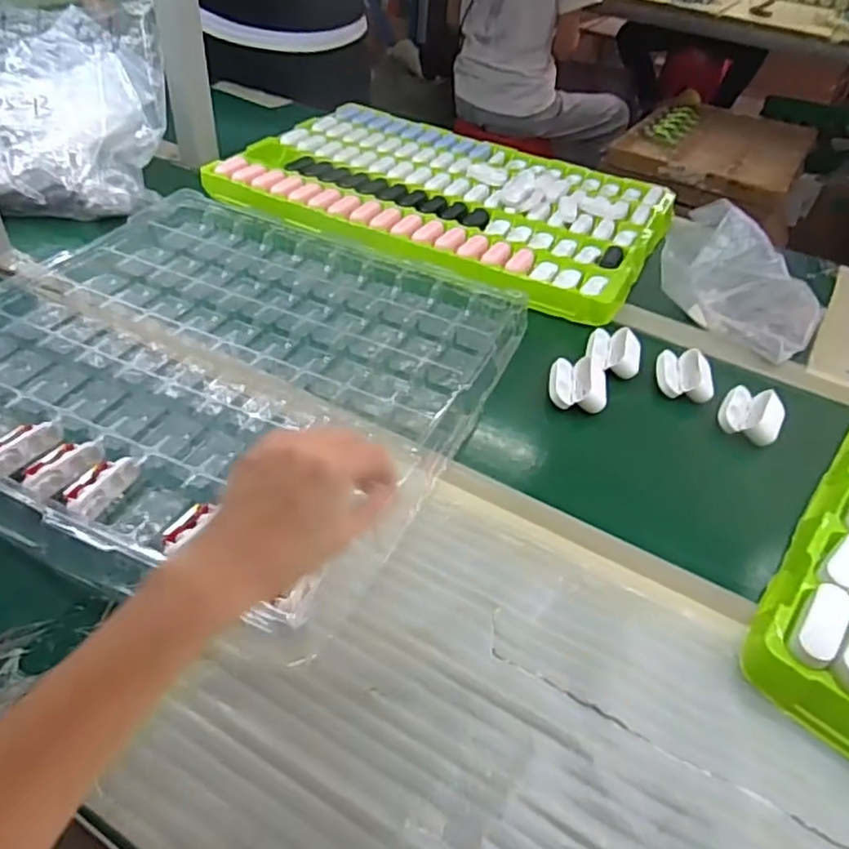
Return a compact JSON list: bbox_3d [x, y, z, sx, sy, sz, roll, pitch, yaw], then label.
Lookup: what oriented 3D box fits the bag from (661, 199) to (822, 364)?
[{"bbox_3d":[0.352,-0.166,0.701,0.179,0.101,0.115,29,48,22],"label":"bag"}]

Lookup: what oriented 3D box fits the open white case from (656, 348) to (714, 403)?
[{"bbox_3d":[0.264,-0.053,0.651,0.053,0.024,0.059,9,45,3],"label":"open white case"}]

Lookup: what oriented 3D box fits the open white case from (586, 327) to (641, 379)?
[{"bbox_3d":[0.201,-0.079,0.678,0.054,0.023,0.064,12,47,17],"label":"open white case"}]

